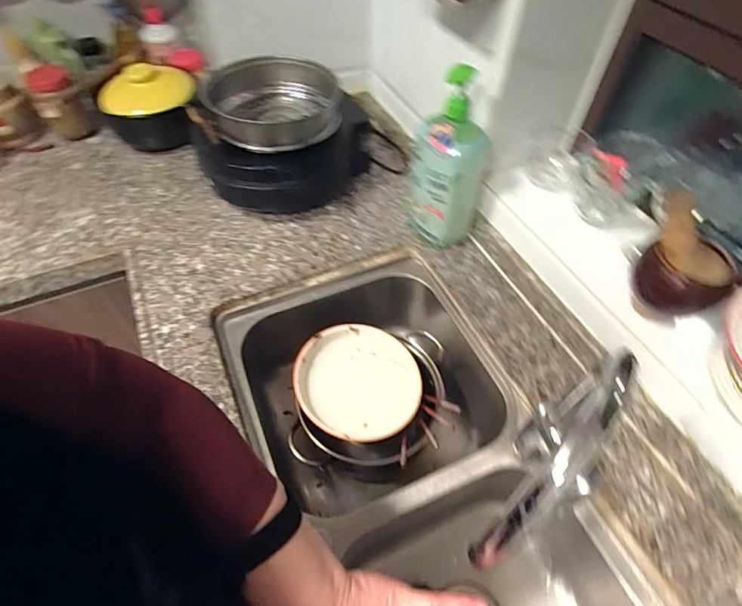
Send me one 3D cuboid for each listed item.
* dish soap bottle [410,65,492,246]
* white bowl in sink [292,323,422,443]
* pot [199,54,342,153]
[{"bbox_3d":[0.121,-0.216,0.706,0.114,0.287,0.080,14,53,9],"label":"dish soap bottle"},{"bbox_3d":[-0.021,0.121,0.714,0.193,0.038,0.193,1,52,-1],"label":"white bowl in sink"},{"bbox_3d":[-0.170,-0.344,0.783,0.221,0.086,0.195,-5,54,-7],"label":"pot"}]

